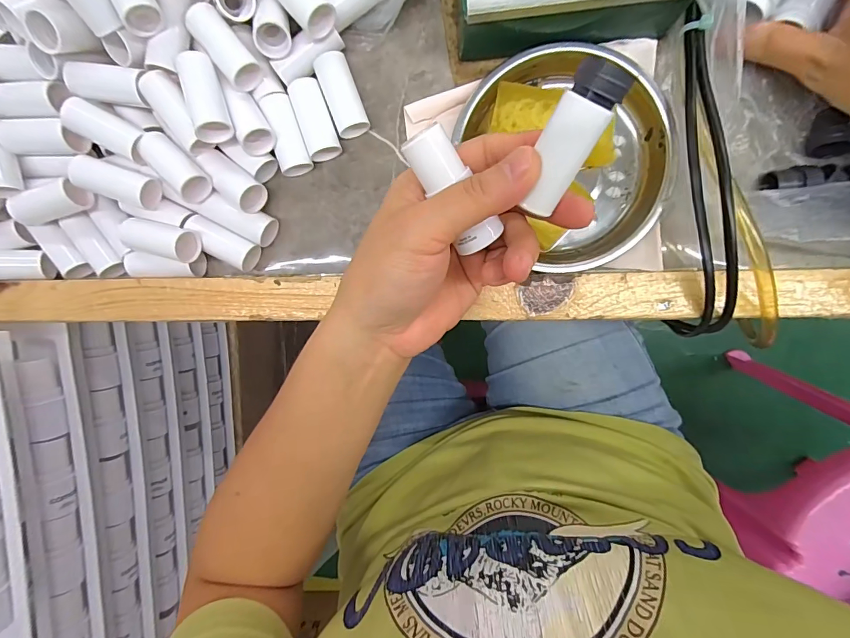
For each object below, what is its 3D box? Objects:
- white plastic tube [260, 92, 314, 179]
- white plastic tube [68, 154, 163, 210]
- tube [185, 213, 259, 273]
[{"bbox_3d":[-0.090,-0.120,0.269,0.020,0.016,0.050,-19,95,6],"label":"white plastic tube"},{"bbox_3d":[-0.195,-0.086,0.257,0.047,0.015,0.020,18,97,2],"label":"white plastic tube"},{"bbox_3d":[-0.137,-0.051,0.276,0.046,0.018,0.020,27,97,1],"label":"tube"}]

